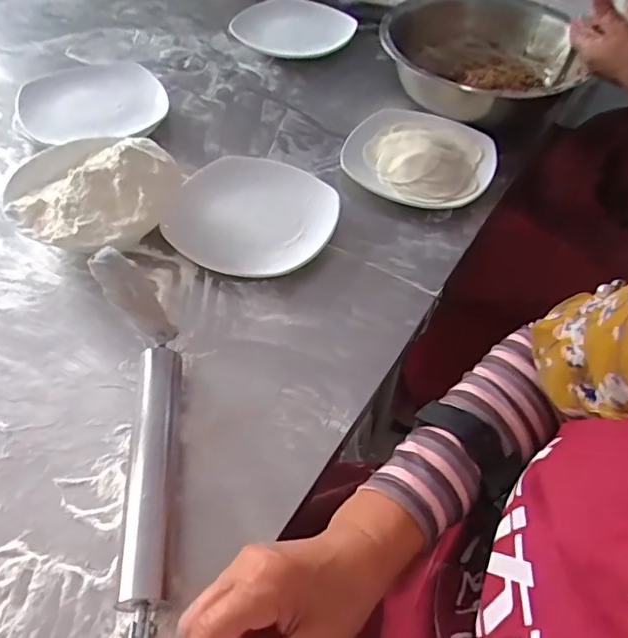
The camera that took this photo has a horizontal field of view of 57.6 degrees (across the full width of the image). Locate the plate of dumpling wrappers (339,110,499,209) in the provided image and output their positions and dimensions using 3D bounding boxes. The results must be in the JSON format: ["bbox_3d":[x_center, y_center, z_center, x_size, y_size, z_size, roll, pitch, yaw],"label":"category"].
[{"bbox_3d":[0.136,-0.205,0.728,0.182,0.030,0.176,19,57,22],"label":"plate of dumpling wrappers"}]

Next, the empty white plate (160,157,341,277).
[{"bbox_3d":[-0.062,-0.122,0.635,0.161,0.025,0.183,24,54,6],"label":"empty white plate"}]

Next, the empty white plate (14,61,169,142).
[{"bbox_3d":[-0.292,-0.292,0.765,0.184,0.031,0.182,-4,51,5],"label":"empty white plate"}]

